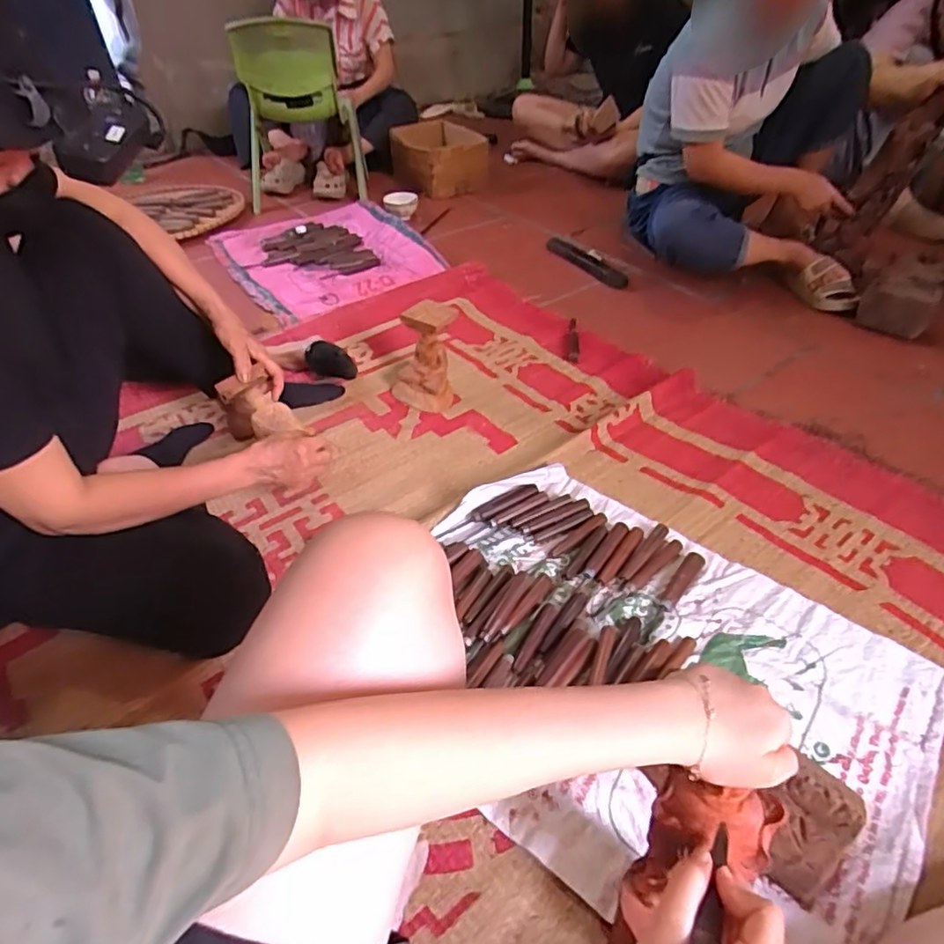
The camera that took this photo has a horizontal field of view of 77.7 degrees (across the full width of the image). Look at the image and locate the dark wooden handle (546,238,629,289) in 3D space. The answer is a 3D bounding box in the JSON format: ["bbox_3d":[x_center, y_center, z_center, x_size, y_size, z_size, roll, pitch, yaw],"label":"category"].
[{"bbox_3d":[0.314,-0.579,1.615,0.062,0.032,0.291,-26,48,-23],"label":"dark wooden handle"}]

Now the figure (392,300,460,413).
[{"bbox_3d":[-0.094,-0.217,1.110,0.103,0.177,0.114,-22,46,-20],"label":"figure"}]

